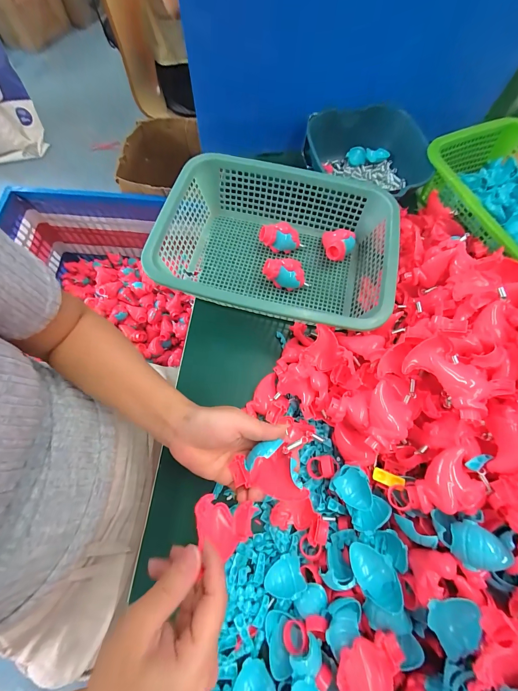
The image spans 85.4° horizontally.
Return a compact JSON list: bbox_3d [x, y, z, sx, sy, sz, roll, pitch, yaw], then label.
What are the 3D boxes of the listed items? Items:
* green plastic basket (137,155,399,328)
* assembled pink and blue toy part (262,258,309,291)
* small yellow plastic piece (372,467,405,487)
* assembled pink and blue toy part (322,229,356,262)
[{"bbox_3d":[0.027,-0.149,0.452,0.338,0.104,0.260,13,69,3],"label":"green plastic basket"},{"bbox_3d":[0.042,-0.115,0.458,0.071,0.045,0.033,6,68,0],"label":"assembled pink and blue toy part"},{"bbox_3d":[0.153,0.157,0.332,0.034,0.006,0.015,5,63,38],"label":"small yellow plastic piece"},{"bbox_3d":[0.133,-0.173,0.480,0.056,0.045,0.054,24,70,7],"label":"assembled pink and blue toy part"}]

